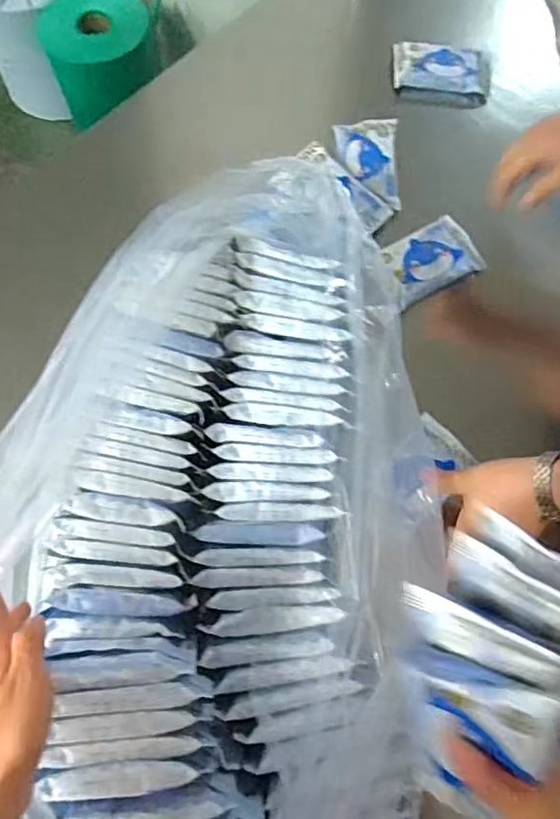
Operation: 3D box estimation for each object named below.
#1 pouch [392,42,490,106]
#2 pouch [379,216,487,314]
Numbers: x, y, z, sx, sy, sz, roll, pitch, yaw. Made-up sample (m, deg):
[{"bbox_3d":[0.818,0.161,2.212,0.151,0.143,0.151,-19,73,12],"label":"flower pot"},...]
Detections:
[{"bbox_3d":[0.231,-0.490,0.849,0.136,0.020,0.092,11,75,1],"label":"pouch"},{"bbox_3d":[0.185,-0.187,0.727,0.126,0.020,0.079,-28,77,-9],"label":"pouch"}]

